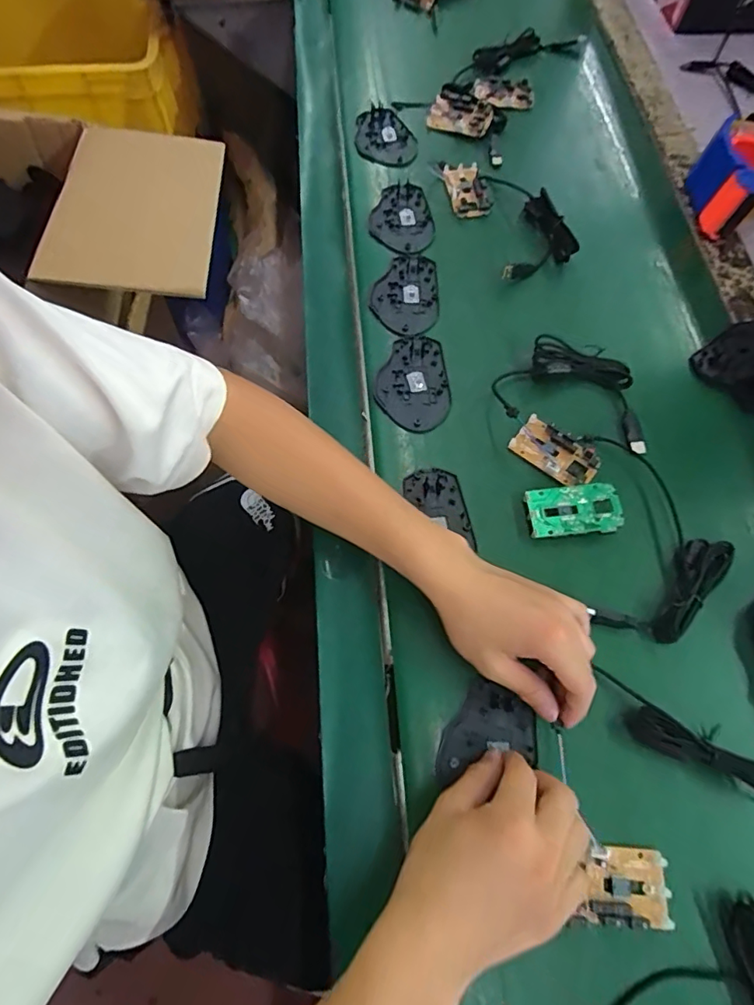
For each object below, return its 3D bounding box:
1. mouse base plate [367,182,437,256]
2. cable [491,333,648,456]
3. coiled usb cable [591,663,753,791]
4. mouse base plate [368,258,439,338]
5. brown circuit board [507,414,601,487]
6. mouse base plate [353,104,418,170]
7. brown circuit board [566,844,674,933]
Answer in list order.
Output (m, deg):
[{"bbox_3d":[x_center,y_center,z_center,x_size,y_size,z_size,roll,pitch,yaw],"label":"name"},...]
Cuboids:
[{"bbox_3d":[0.032,-0.340,0.618,0.079,0.011,0.114,19,68,6],"label":"mouse base plate"},{"bbox_3d":[0.200,-0.116,0.513,0.153,0.019,0.089,19,69,6],"label":"cable"},{"bbox_3d":[0.254,0.197,0.382,0.197,0.032,0.035,35,71,11],"label":"coiled usb cable"},{"bbox_3d":[0.031,-0.226,0.563,0.072,0.006,0.111,5,68,0],"label":"mouse base plate"},{"bbox_3d":[0.170,-0.049,0.487,0.079,0.011,0.049,38,72,12],"label":"brown circuit board"},{"bbox_3d":[0.011,-0.481,0.682,0.079,0.013,0.119,0,68,-2],"label":"mouse base plate"},{"bbox_3d":[0.169,0.265,0.351,0.060,0.011,0.047,6,67,1],"label":"brown circuit board"}]

